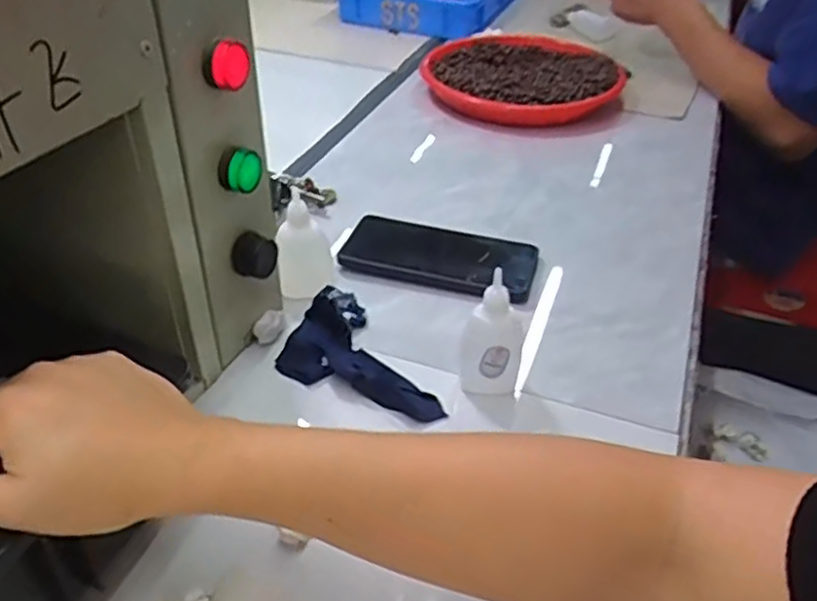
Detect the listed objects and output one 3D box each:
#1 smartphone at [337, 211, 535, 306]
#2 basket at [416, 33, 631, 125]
[{"bbox_3d":[0.028,-0.041,0.602,0.159,0.017,0.080,13,38,11],"label":"smartphone"},{"bbox_3d":[0.149,-0.288,0.896,0.235,0.041,0.250,1,38,-1],"label":"basket"}]

